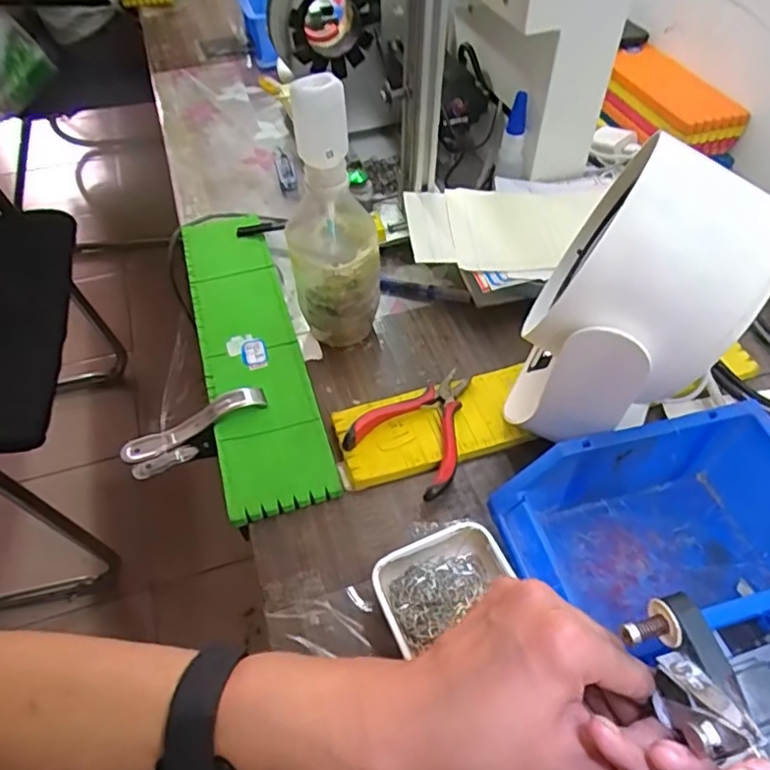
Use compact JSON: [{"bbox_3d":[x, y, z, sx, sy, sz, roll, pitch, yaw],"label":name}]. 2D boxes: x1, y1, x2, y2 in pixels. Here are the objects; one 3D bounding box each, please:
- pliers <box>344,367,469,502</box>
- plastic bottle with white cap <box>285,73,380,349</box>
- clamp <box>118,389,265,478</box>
[{"bbox_3d":[0.032,0.027,0.463,0.082,0.016,0.107,29,57,21],"label":"pliers"},{"bbox_3d":[-0.044,-0.128,0.477,0.071,0.219,0.073,-8,51,-6],"label":"plastic bottle with white cap"},{"bbox_3d":[-0.153,0.038,0.483,0.124,0.048,0.020,-31,55,4],"label":"clamp"}]

